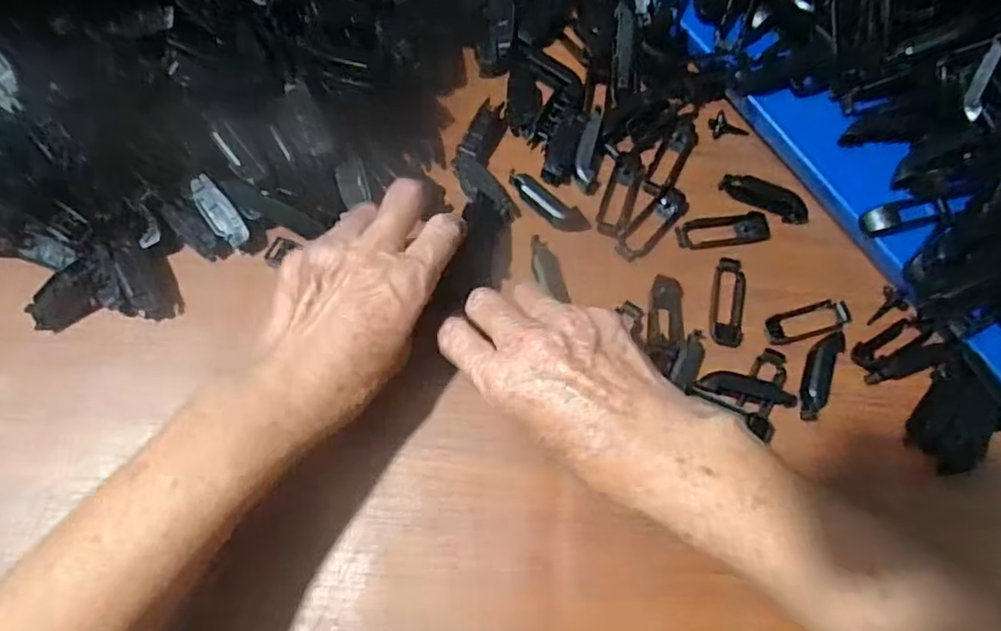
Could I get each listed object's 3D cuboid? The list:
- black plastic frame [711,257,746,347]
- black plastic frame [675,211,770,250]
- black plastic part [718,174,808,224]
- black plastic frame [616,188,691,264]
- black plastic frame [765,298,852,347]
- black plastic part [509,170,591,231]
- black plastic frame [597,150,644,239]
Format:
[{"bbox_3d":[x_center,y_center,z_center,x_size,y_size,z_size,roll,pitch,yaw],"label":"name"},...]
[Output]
[{"bbox_3d":[0.139,-0.008,0.375,0.020,0.006,0.057,9,72,0],"label":"black plastic frame"},{"bbox_3d":[0.141,-0.053,0.391,0.059,0.010,0.021,-4,72,-5],"label":"black plastic frame"},{"bbox_3d":[0.170,-0.076,0.395,0.057,0.010,0.019,27,72,5],"label":"black plastic part"},{"bbox_3d":[0.096,-0.058,0.392,0.021,0.004,0.059,41,74,10],"label":"black plastic frame"},{"bbox_3d":[0.185,0.002,0.368,0.055,0.011,0.020,-15,73,-8],"label":"black plastic frame"},{"bbox_3d":[0.029,-0.070,0.389,0.057,0.015,0.016,30,73,7],"label":"black plastic part"},{"bbox_3d":[0.077,-0.078,0.396,0.020,0.007,0.059,18,72,2],"label":"black plastic frame"}]

